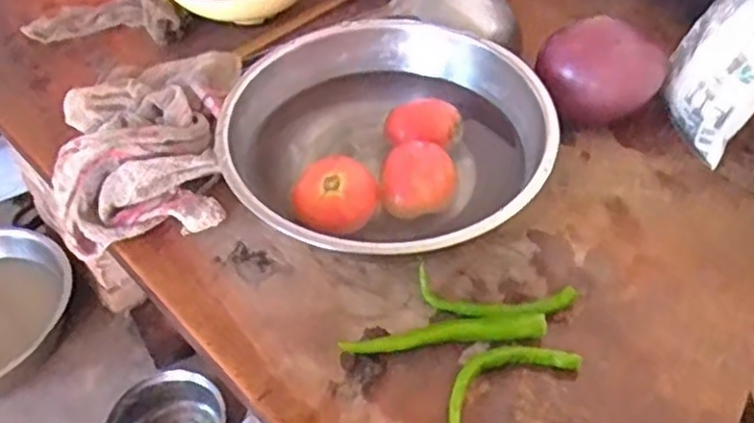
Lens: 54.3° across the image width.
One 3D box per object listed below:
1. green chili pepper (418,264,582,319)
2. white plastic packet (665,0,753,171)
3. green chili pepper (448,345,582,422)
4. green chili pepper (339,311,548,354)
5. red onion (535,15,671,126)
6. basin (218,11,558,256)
[{"bbox_3d":[0.080,0.060,0.503,0.107,0.016,0.037,10,46,9],"label":"green chili pepper"},{"bbox_3d":[0.273,-0.120,0.564,0.024,0.138,0.096,11,41,-26],"label":"white plastic packet"},{"bbox_3d":[0.078,0.108,0.460,0.099,0.015,0.048,-32,54,-28],"label":"green chili pepper"},{"bbox_3d":[0.044,0.080,0.487,0.132,0.013,0.016,-1,46,-2],"label":"green chili pepper"},{"bbox_3d":[0.182,-0.110,0.601,0.077,0.078,0.075,-24,50,-16],"label":"red onion"},{"bbox_3d":[0.008,-0.053,0.564,0.238,0.083,0.229,0,46,0],"label":"basin"}]

